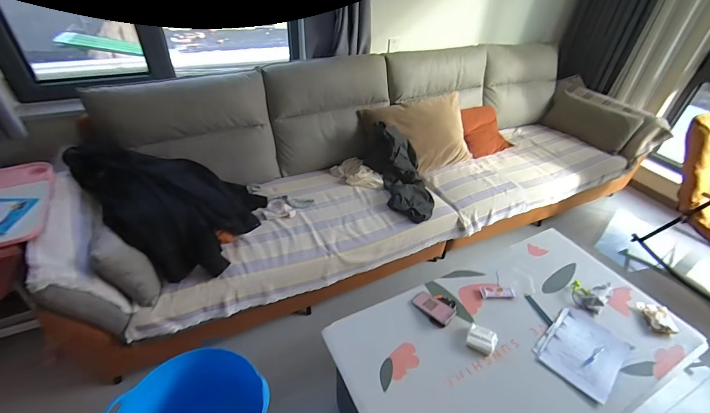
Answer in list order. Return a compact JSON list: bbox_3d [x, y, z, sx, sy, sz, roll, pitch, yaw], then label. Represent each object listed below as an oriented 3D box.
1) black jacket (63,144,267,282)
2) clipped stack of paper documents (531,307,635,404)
[{"bbox_3d":[-0.787,-0.055,1.561,0.723,0.355,0.613,28,45,28],"label":"black jacket"},{"bbox_3d":[0.871,0.538,1.291,0.336,0.021,0.244,-28,48,-32],"label":"clipped stack of paper documents"}]

